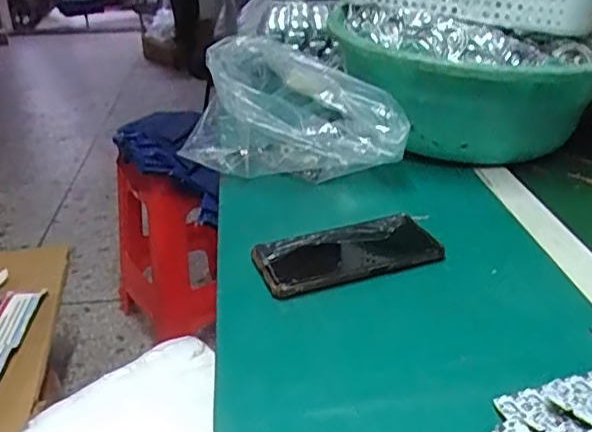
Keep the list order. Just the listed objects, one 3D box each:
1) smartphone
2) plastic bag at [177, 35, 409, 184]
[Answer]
[{"bbox_3d":[0.047,0.034,0.556,0.161,0.015,0.075,-11,29,-17],"label":"smartphone"},{"bbox_3d":[-0.009,-0.116,0.705,0.249,0.144,0.134,-1,28,1],"label":"plastic bag"}]

